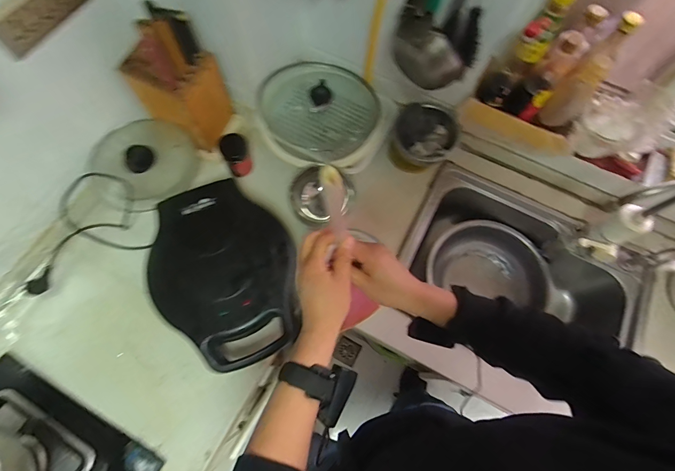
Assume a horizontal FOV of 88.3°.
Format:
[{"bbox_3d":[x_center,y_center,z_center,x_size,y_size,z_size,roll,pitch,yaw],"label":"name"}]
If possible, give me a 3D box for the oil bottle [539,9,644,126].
[{"bbox_3d":[0.520,-0.323,0.727,0.086,0.225,0.074,-40,76,-15],"label":"oil bottle"}]

